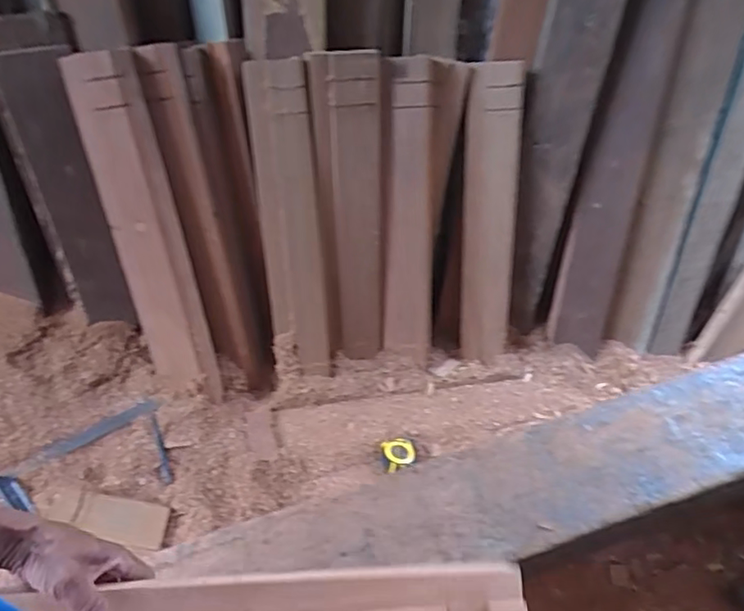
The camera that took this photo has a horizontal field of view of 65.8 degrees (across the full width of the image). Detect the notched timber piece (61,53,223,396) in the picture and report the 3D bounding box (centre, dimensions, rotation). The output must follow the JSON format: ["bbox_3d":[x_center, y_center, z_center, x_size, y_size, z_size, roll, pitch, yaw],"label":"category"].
[{"bbox_3d":[-0.375,-0.100,0.969,0.120,0.603,0.056,-8,26,-2],"label":"notched timber piece"}]

